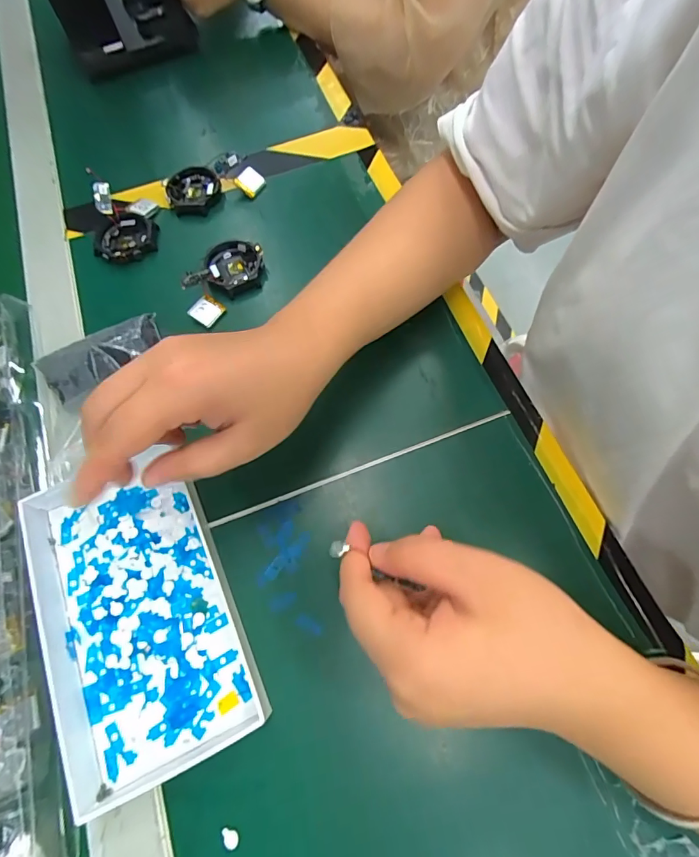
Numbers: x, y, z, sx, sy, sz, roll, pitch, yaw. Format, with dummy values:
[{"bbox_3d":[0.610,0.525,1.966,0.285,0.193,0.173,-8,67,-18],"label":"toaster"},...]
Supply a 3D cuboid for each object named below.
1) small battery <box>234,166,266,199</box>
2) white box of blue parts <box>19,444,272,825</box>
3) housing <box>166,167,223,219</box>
[{"bbox_3d":[-0.091,-0.226,0.386,0.022,0.021,0.006,-43,35,11],"label":"small battery"},{"bbox_3d":[-0.127,0.105,0.249,0.103,0.023,0.173,-25,70,-9],"label":"white box of blue parts"},{"bbox_3d":[-0.141,-0.216,0.387,0.047,0.014,0.047,0,68,1],"label":"housing"}]

